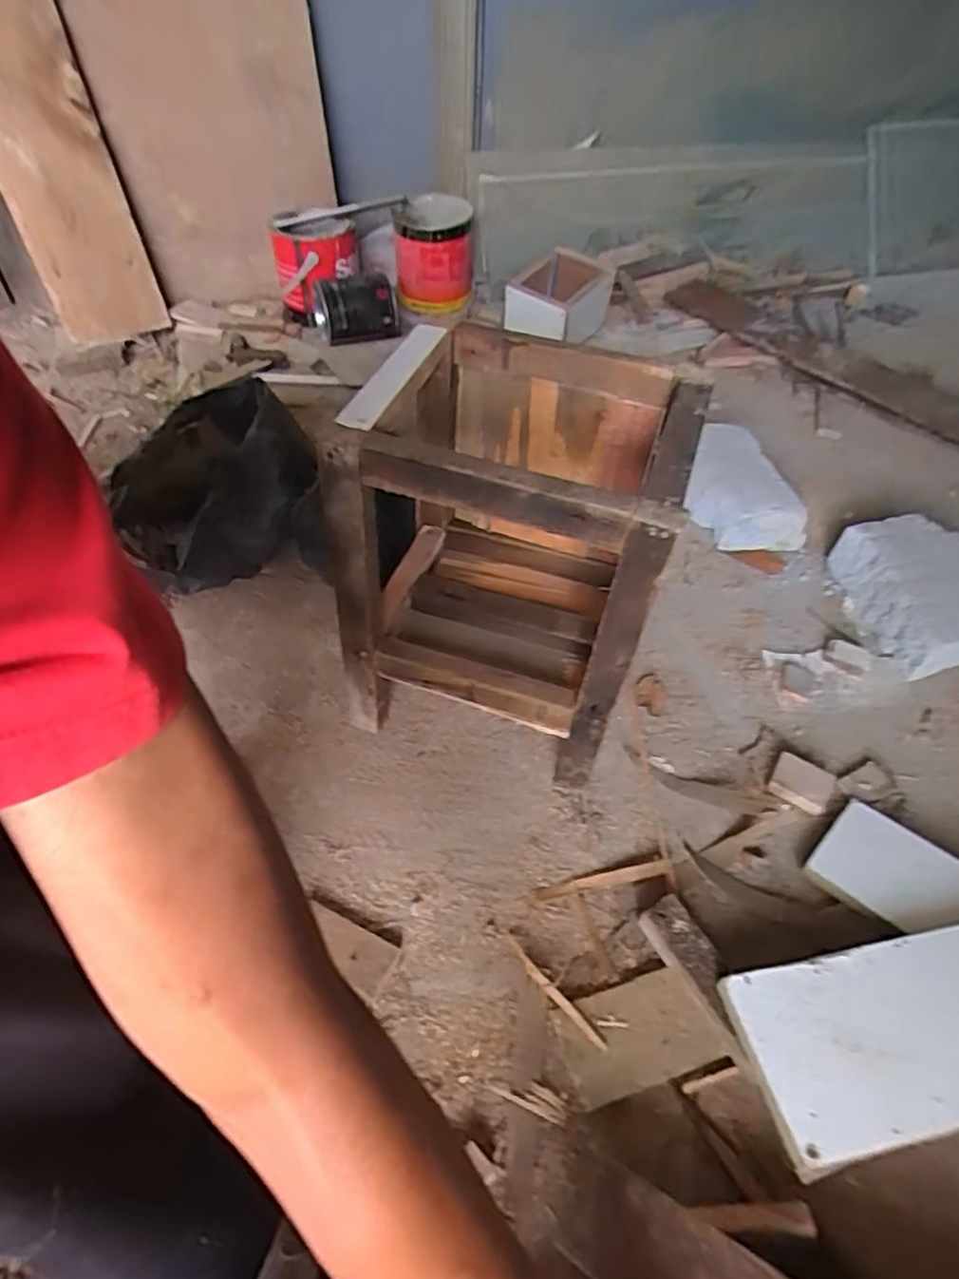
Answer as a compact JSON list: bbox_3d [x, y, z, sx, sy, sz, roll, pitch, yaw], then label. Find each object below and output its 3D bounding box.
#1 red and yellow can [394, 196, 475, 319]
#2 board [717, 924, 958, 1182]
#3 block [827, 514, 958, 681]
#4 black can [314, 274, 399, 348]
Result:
[{"bbox_3d":[-0.093,-0.757,1.317,0.152,0.160,0.162,0,50,-3],"label":"red and yellow can"},{"bbox_3d":[0.395,0.278,0.504,0.399,0.017,0.125,-7,48,-7],"label":"board"},{"bbox_3d":[0.558,-0.061,0.829,0.185,0.070,0.221,-4,50,-6],"label":"block"},{"bbox_3d":[-0.222,-0.584,1.210,0.145,0.114,0.094,-9,51,-10],"label":"black can"}]

